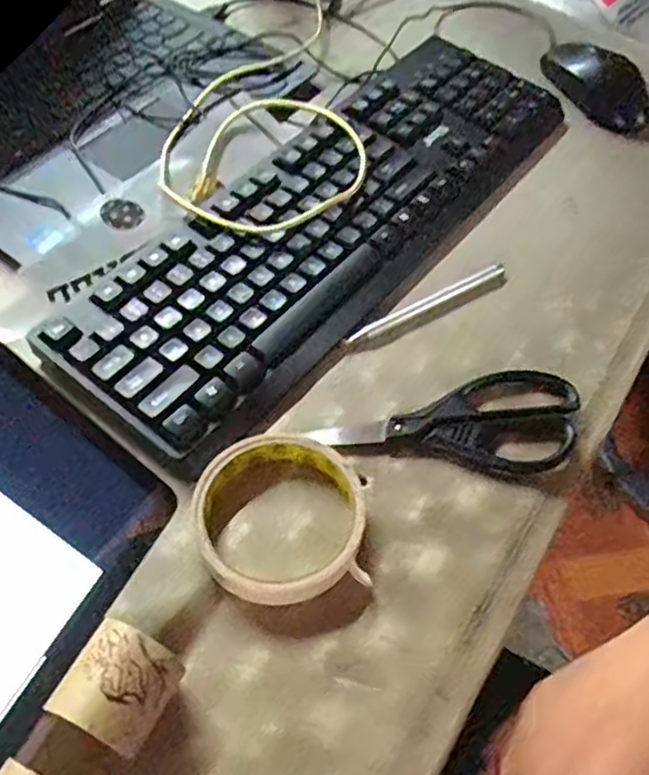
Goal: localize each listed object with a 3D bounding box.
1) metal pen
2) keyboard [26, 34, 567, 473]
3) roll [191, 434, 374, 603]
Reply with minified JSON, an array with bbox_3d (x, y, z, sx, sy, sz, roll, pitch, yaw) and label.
[{"bbox_3d":[0.069,-0.056,0.427,0.123,0.009,0.007,-24,61,-19],"label":"metal pen"},{"bbox_3d":[0.011,-0.125,0.459,0.135,0.025,0.423,36,61,19],"label":"keyboard"},{"bbox_3d":[-0.023,0.066,0.338,0.084,0.020,0.088,2,56,-3],"label":"roll"}]

